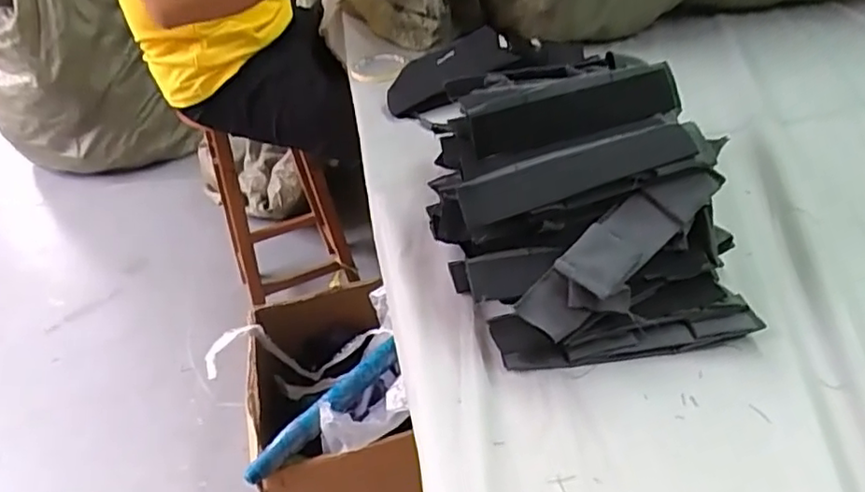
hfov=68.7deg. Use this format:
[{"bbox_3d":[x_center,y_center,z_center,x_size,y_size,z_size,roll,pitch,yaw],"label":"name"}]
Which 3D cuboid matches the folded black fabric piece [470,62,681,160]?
[{"bbox_3d":[0.128,-0.119,0.558,0.191,0.045,0.018,-15,6,-8],"label":"folded black fabric piece"}]

